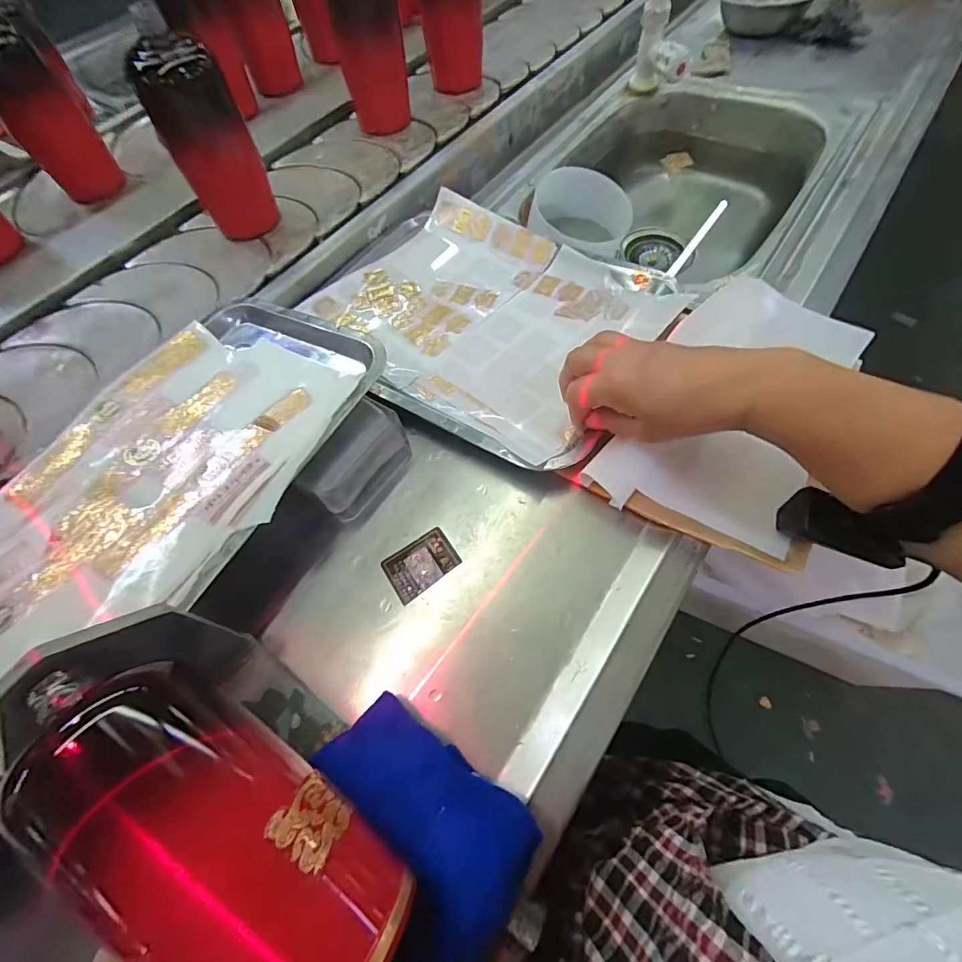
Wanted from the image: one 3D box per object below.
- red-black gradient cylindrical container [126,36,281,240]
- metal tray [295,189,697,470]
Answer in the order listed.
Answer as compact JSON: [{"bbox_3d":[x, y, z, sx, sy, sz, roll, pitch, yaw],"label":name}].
[{"bbox_3d":[-0.277,-0.344,0.474,0.067,0.166,0.056,15,65,10],"label":"red-black gradient cylindrical container"},{"bbox_3d":[-0.004,-0.172,0.465,0.348,0.038,0.255,34,70,18],"label":"metal tray"}]

